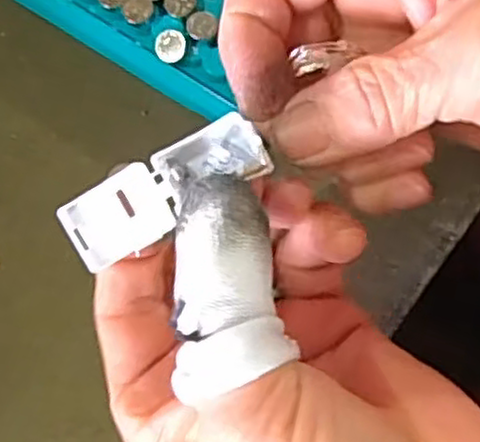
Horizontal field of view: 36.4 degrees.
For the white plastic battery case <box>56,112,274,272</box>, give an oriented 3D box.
[{"bbox_3d":[-0.020,-0.008,0.187,0.056,0.011,0.021,-30,76,11],"label":"white plastic battery case"}]

